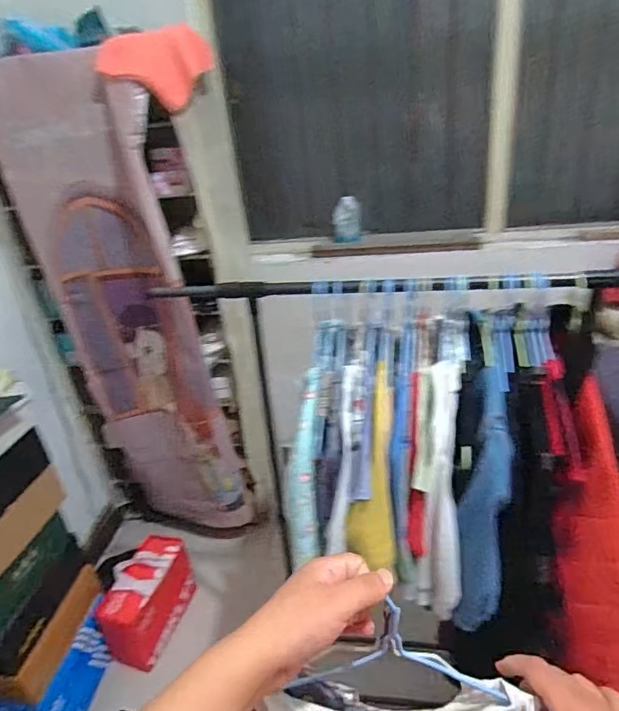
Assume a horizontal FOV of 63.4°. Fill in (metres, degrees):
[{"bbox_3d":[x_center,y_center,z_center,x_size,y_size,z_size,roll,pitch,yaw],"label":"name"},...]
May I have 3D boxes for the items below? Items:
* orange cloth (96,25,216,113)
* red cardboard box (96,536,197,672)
[{"bbox_3d":[-0.364,-0.680,1.200,0.230,0.151,0.162,-1,30,10],"label":"orange cloth"},{"bbox_3d":[-0.473,0.729,1.510,0.165,0.188,0.298,4,31,19],"label":"red cardboard box"}]

